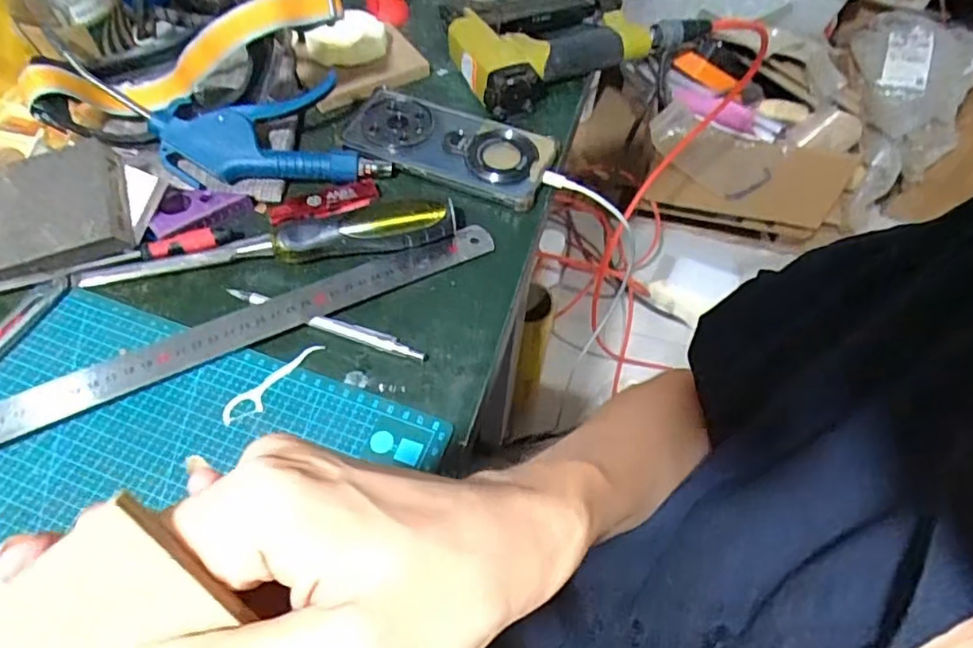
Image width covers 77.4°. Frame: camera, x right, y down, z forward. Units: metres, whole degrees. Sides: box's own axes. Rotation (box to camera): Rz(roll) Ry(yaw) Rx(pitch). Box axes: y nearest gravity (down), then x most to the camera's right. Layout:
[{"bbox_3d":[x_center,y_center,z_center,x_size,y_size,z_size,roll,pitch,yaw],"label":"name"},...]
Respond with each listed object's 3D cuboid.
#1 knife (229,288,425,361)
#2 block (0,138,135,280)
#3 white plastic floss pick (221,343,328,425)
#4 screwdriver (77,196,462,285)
[{"bbox_3d":[-0.105,-0.002,0.398,0.140,0.005,0.010,18,59,10],"label":"knife"},{"bbox_3d":[-0.289,-0.073,0.397,0.101,0.029,0.069,-15,83,3],"label":"block"},{"bbox_3d":[-0.130,0.035,0.374,0.018,0.004,0.073,37,62,21],"label":"white plastic floss pick"},{"bbox_3d":[-0.147,-0.058,0.415,0.249,0.024,0.029,-10,58,-7],"label":"screwdriver"}]

